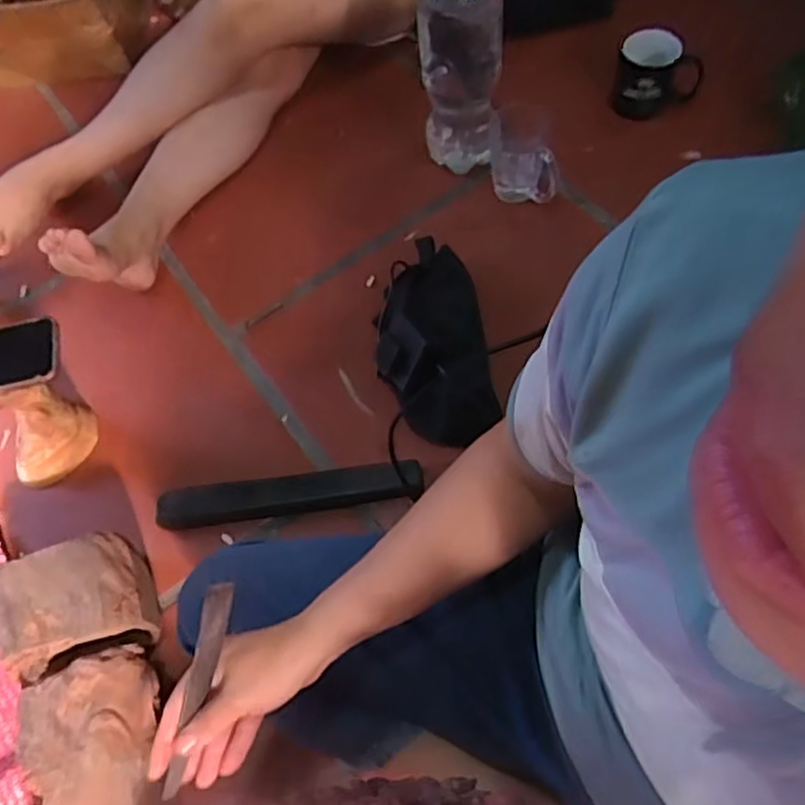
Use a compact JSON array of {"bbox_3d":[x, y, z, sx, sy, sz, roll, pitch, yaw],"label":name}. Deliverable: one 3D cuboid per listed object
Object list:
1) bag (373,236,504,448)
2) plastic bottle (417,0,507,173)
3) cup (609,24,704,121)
[{"bbox_3d":[0.027,-0.083,0.822,0.126,0.124,0.282,-12,61,0],"label":"bag"},{"bbox_3d":[0.076,-0.441,0.877,0.104,0.330,0.088,2,62,7],"label":"plastic bottle"},{"bbox_3d":[0.364,-0.467,0.953,0.123,0.105,0.094,13,64,13],"label":"cup"}]

